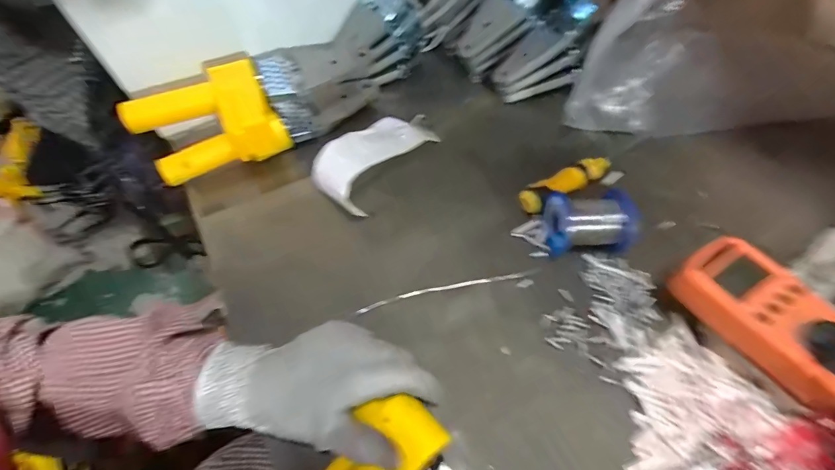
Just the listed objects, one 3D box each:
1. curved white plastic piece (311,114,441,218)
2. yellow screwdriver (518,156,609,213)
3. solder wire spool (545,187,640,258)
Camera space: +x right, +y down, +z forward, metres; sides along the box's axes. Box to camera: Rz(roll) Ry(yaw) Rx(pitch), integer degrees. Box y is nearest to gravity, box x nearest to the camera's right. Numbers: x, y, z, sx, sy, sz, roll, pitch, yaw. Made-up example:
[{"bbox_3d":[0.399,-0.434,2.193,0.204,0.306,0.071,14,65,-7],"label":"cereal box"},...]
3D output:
[{"bbox_3d":[-0.049,-0.101,0.455,0.068,0.043,0.163,28,62,21],"label":"curved white plastic piece"},{"bbox_3d":[0.167,-0.058,0.438,0.118,0.028,0.025,-27,58,-13],"label":"yellow screwdriver"},{"bbox_3d":[0.170,-0.012,0.392,0.073,0.049,0.058,0,56,5],"label":"solder wire spool"}]

